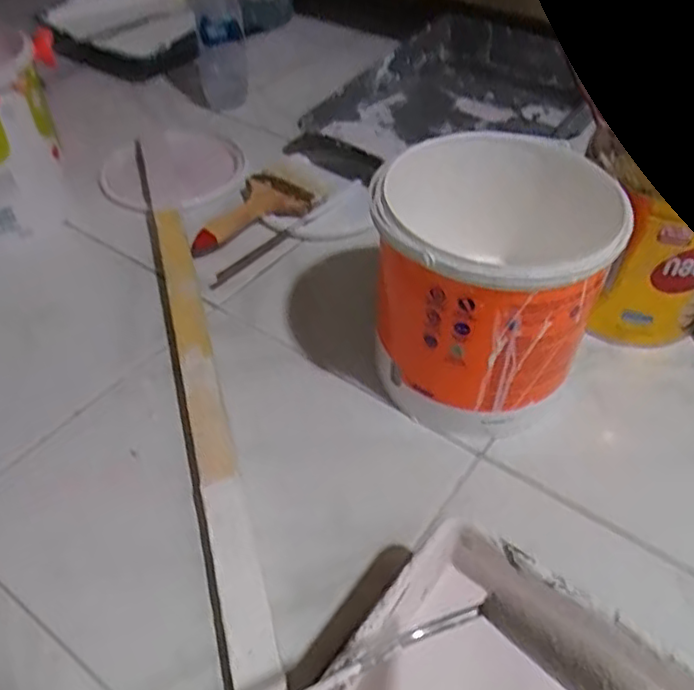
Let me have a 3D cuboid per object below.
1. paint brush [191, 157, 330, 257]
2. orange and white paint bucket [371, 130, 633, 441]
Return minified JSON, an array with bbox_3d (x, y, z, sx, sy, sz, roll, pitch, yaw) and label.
[{"bbox_3d":[-0.093,-0.166,0.776,0.086,0.031,0.213,23,50,21],"label":"paint brush"},{"bbox_3d":[0.109,-0.045,0.557,0.165,0.185,0.169,0,46,0],"label":"orange and white paint bucket"}]

